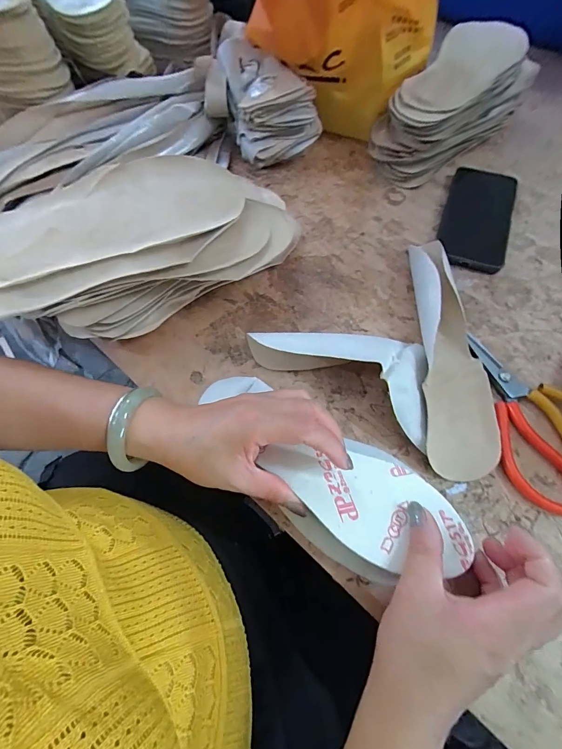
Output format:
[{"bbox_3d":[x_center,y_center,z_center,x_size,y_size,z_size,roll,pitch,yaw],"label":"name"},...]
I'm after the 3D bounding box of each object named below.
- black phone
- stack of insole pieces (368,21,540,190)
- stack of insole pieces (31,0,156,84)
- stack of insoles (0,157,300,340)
[{"bbox_3d":[0.243,-0.196,0.429,0.079,0.013,0.173,19,66,10],"label":"black phone"},{"bbox_3d":[0.229,-0.355,0.462,0.116,0.093,0.237,37,70,18],"label":"stack of insole pieces"},{"bbox_3d":[-0.291,-0.496,0.488,0.102,0.088,0.247,-40,70,-17],"label":"stack of insole pieces"},{"bbox_3d":[-0.131,-0.119,0.349,0.289,0.104,0.127,-17,65,-7],"label":"stack of insoles"}]

